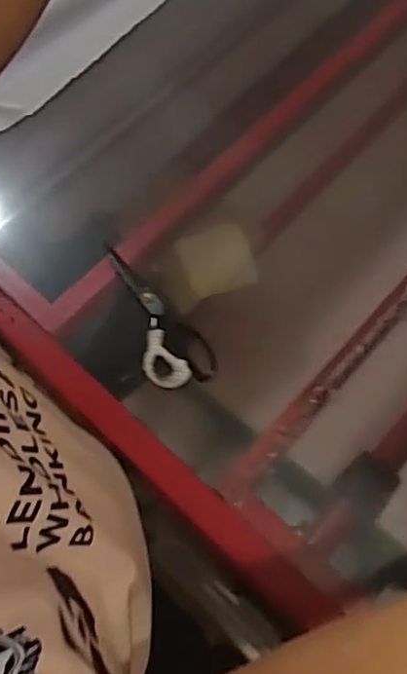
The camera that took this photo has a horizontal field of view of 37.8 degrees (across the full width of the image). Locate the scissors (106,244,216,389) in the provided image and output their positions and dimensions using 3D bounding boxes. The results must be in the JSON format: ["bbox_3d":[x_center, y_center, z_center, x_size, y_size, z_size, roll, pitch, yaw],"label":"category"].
[{"bbox_3d":[-0.073,-0.017,0.738,0.084,0.022,0.220,-41,73,-13],"label":"scissors"}]

